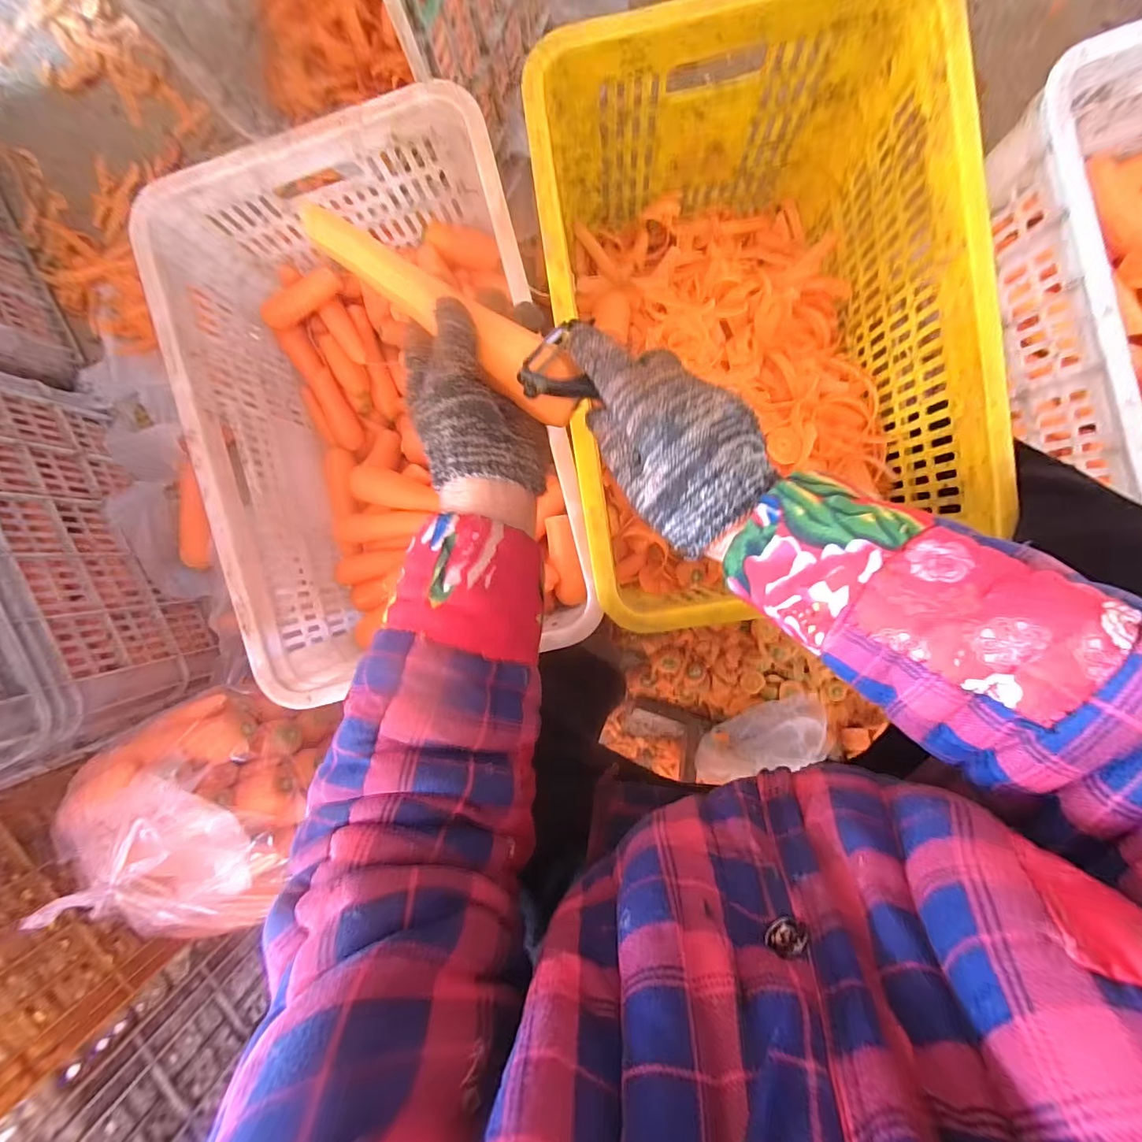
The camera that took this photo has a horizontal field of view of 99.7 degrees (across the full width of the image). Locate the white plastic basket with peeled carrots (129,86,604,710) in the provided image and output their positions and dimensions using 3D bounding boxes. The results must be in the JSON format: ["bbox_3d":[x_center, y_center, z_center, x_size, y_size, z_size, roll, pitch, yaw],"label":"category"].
[{"bbox_3d":[-0.195,-0.161,0.550,0.356,0.204,0.519,-15,91,4],"label":"white plastic basket with peeled carrots"}]

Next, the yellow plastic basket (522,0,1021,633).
[{"bbox_3d":[0.176,-0.235,0.540,0.354,0.267,0.507,-9,92,4],"label":"yellow plastic basket"}]

